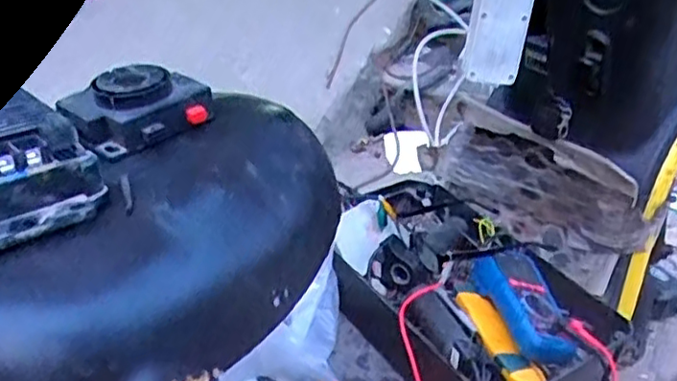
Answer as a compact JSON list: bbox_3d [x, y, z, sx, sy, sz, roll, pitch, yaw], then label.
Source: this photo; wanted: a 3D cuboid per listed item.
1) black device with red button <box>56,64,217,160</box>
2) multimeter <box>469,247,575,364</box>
[{"bbox_3d":[-0.126,-0.054,0.414,0.082,0.031,0.064,-25,40,-34],"label":"black device with red button"},{"bbox_3d":[0.207,0.120,0.695,0.080,0.034,0.135,-12,34,-19],"label":"multimeter"}]

